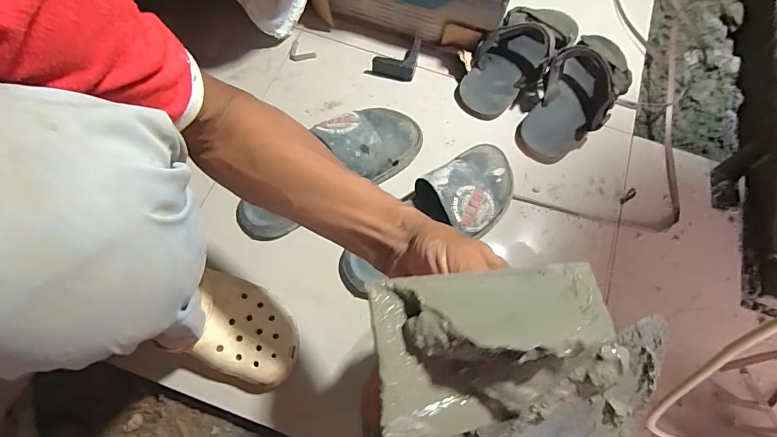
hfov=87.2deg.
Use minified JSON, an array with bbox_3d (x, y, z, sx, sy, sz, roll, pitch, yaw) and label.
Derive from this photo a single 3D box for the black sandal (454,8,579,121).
[{"bbox_3d":[0.224,-0.277,0.693,0.127,0.077,0.233,32,71,9],"label":"black sandal"}]

